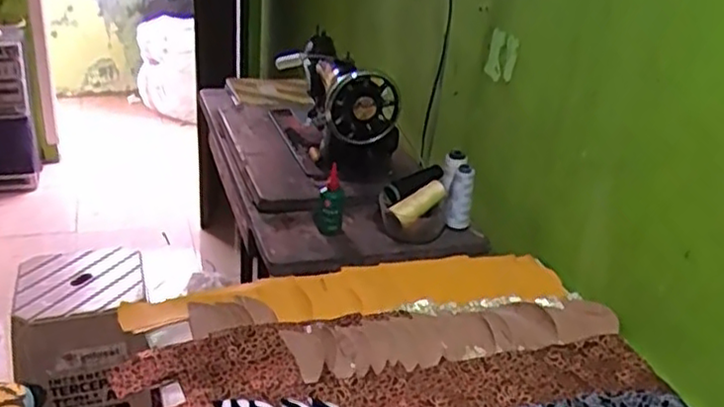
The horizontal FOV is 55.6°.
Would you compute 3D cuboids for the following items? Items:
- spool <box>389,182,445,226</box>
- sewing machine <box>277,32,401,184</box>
[{"bbox_3d":[0.100,-0.004,1.157,0.110,0.032,0.036,-34,42,-29],"label":"spool"},{"bbox_3d":[-0.055,-0.198,1.401,0.154,0.215,0.394,-6,29,-20],"label":"sewing machine"}]

